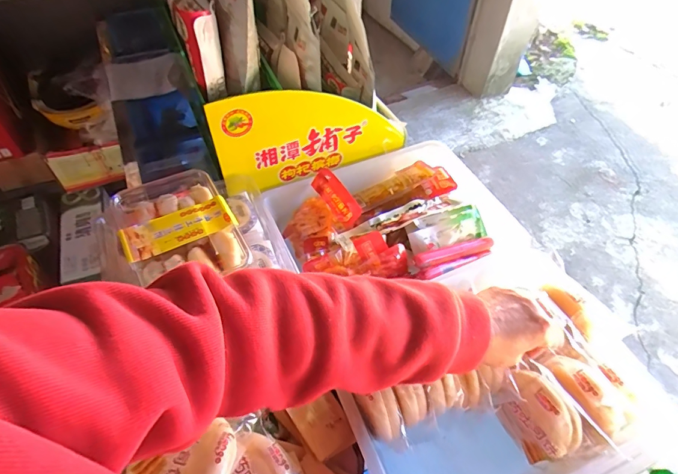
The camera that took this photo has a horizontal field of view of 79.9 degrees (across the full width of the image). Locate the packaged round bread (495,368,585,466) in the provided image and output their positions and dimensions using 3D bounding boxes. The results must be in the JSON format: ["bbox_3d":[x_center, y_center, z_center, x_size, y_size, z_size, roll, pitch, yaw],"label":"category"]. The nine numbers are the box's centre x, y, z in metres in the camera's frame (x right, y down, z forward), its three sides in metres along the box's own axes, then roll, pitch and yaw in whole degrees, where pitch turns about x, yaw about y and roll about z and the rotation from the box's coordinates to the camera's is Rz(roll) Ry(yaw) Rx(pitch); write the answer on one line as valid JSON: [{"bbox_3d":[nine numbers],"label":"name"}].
[{"bbox_3d":[0.208,0.192,0.428,0.051,0.072,0.082,-23,57,-16],"label":"packaged round bread"}]

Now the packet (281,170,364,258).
[{"bbox_3d":[-0.030,-0.029,0.603,0.119,0.024,0.087,-48,61,1],"label":"packet"}]

